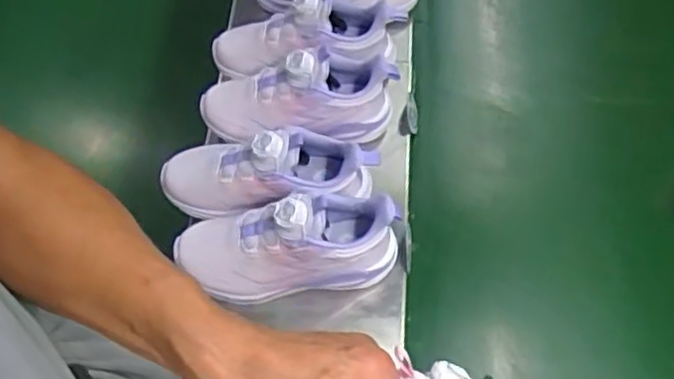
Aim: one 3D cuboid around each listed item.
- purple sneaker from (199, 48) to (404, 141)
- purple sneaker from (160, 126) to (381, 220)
[{"bbox_3d":[-0.047,-0.105,0.723,0.224,0.092,0.085,-4,60,6],"label":"purple sneaker"},{"bbox_3d":[-0.073,-0.016,0.680,0.230,0.104,0.093,-6,60,15],"label":"purple sneaker"}]

